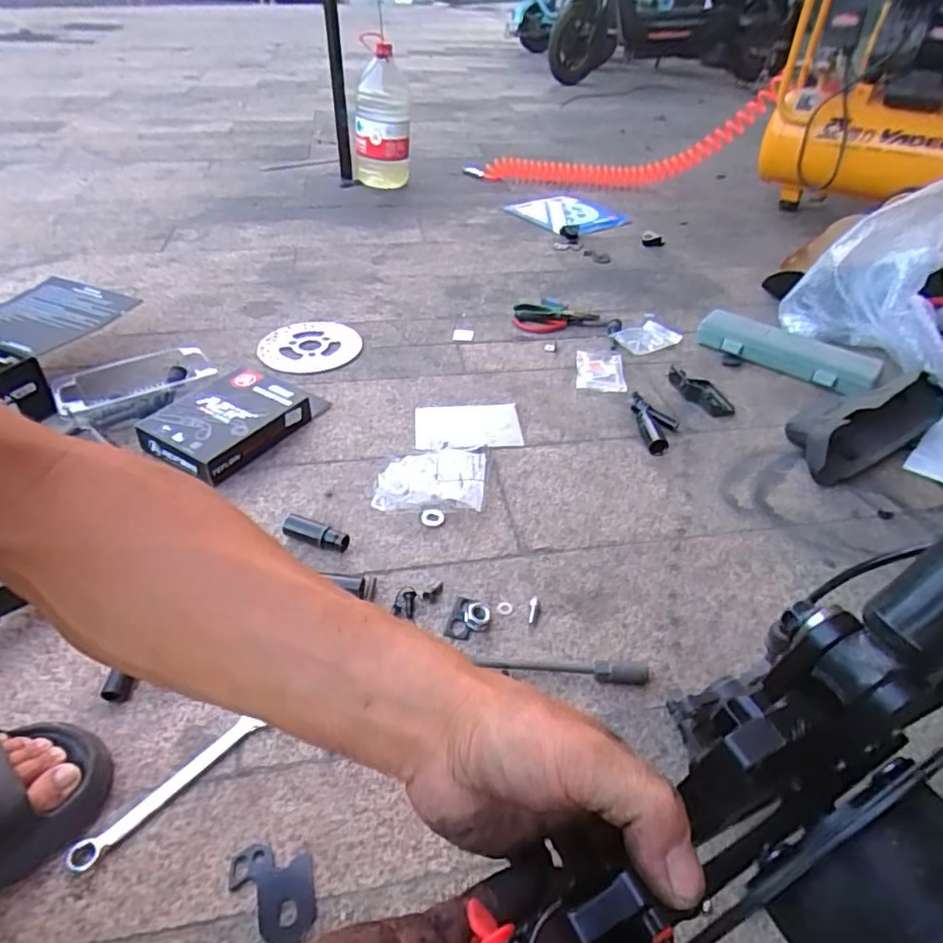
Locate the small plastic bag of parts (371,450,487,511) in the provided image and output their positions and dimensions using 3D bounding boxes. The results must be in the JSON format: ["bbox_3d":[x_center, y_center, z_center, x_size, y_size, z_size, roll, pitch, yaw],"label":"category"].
[{"bbox_3d":[-0.052,0.009,0.775,0.137,0.017,0.113,3,41,0],"label":"small plastic bag of parts"}]

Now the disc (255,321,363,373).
[{"bbox_3d":[-0.270,-0.213,1.025,0.160,0.015,0.152,1,47,-1],"label":"disc"}]

